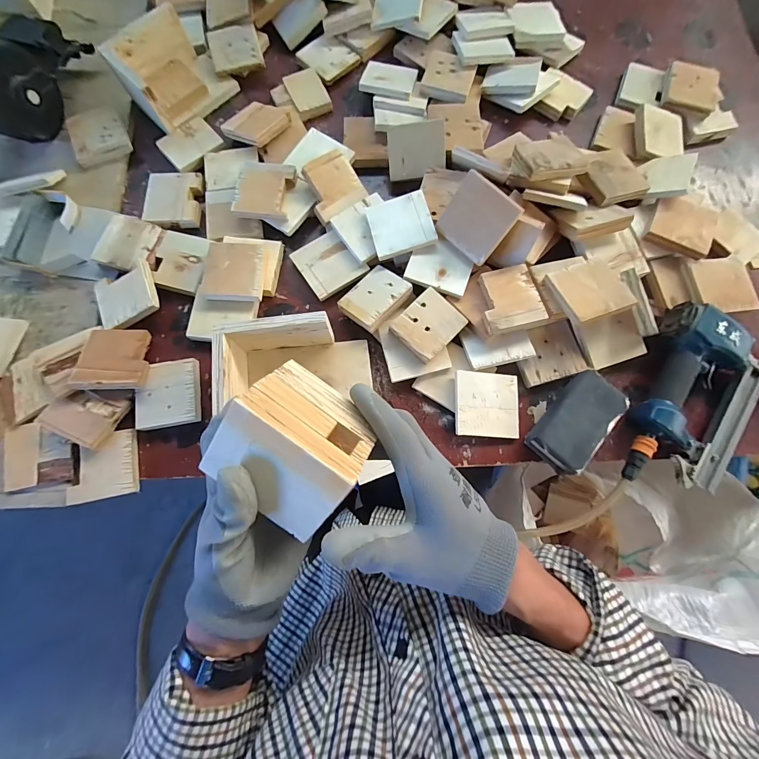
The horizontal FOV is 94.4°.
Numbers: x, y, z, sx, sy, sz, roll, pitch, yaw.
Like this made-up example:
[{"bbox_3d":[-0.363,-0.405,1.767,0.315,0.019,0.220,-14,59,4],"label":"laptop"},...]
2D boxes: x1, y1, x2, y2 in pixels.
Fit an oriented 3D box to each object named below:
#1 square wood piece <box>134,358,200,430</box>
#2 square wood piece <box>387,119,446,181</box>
[{"bbox_3d":[-0.300,0.020,0.500,0.083,0.018,0.093,-9,77,-5],"label":"square wood piece"},{"bbox_3d":[0.059,-0.363,0.559,0.090,0.008,0.072,-5,120,7],"label":"square wood piece"}]

